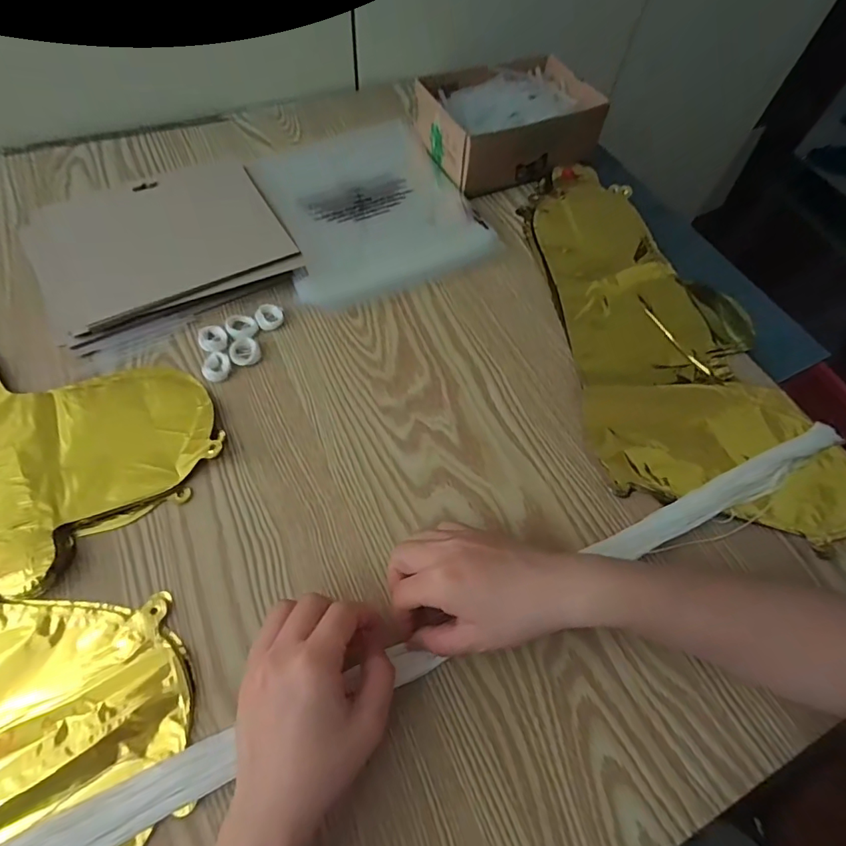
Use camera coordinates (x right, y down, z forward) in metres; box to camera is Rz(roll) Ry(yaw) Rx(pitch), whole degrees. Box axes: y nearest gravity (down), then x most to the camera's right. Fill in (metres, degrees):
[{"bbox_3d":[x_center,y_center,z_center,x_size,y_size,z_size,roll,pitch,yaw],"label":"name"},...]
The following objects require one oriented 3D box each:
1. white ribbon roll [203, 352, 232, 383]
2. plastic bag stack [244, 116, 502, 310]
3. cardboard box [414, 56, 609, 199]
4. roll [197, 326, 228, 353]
[{"bbox_3d":[-0.177,-0.048,0.404,0.023,0.005,0.027,-11,63,-10],"label":"white ribbon roll"},{"bbox_3d":[-0.062,-0.237,0.512,0.200,0.015,0.233,-22,65,-15],"label":"plastic bag stack"},{"bbox_3d":[0.094,-0.348,0.547,0.189,0.064,0.146,-22,65,-15],"label":"cardboard box"},{"bbox_3d":[-0.184,-0.073,0.416,0.023,0.005,0.028,-19,64,-14],"label":"roll"}]

